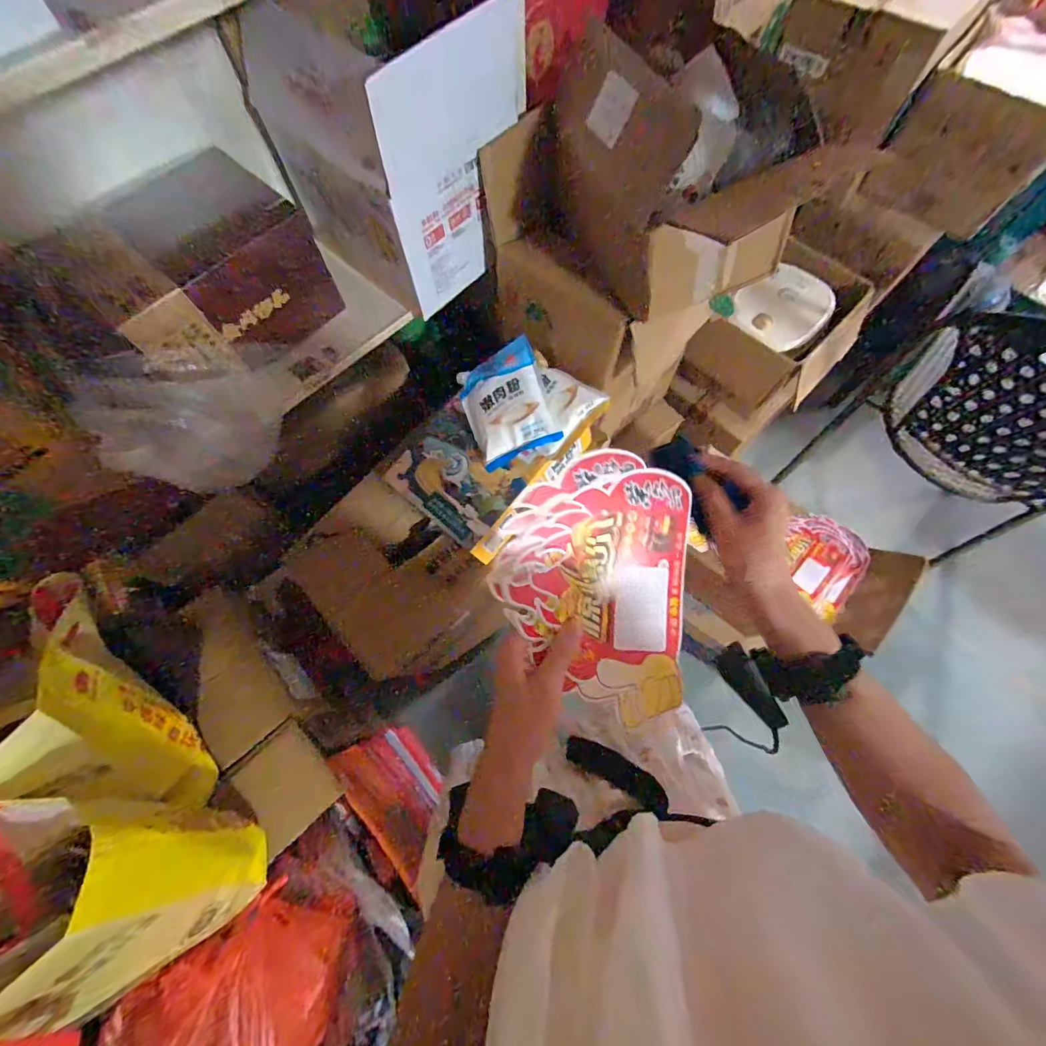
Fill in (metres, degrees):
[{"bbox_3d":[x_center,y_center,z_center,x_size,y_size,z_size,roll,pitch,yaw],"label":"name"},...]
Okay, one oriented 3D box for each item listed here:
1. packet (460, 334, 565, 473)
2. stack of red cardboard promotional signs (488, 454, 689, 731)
[{"bbox_3d":[-0.031,-0.216,0.796,0.154,0.026,0.208,-24,78,15],"label":"packet"},{"bbox_3d":[0.056,0.046,0.341,0.160,0.019,0.194,7,89,-19],"label":"stack of red cardboard promotional signs"}]

